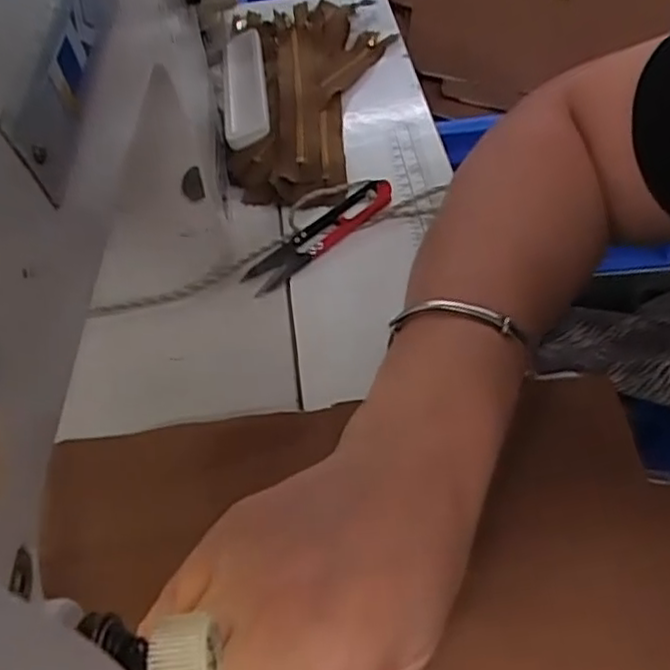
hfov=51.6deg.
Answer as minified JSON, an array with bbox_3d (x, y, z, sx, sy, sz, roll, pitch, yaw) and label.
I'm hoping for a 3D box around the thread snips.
[{"bbox_3d":[-0.009,-0.061,0.406,0.102,0.017,0.024,-36,55,-22],"label":"thread snips"}]

